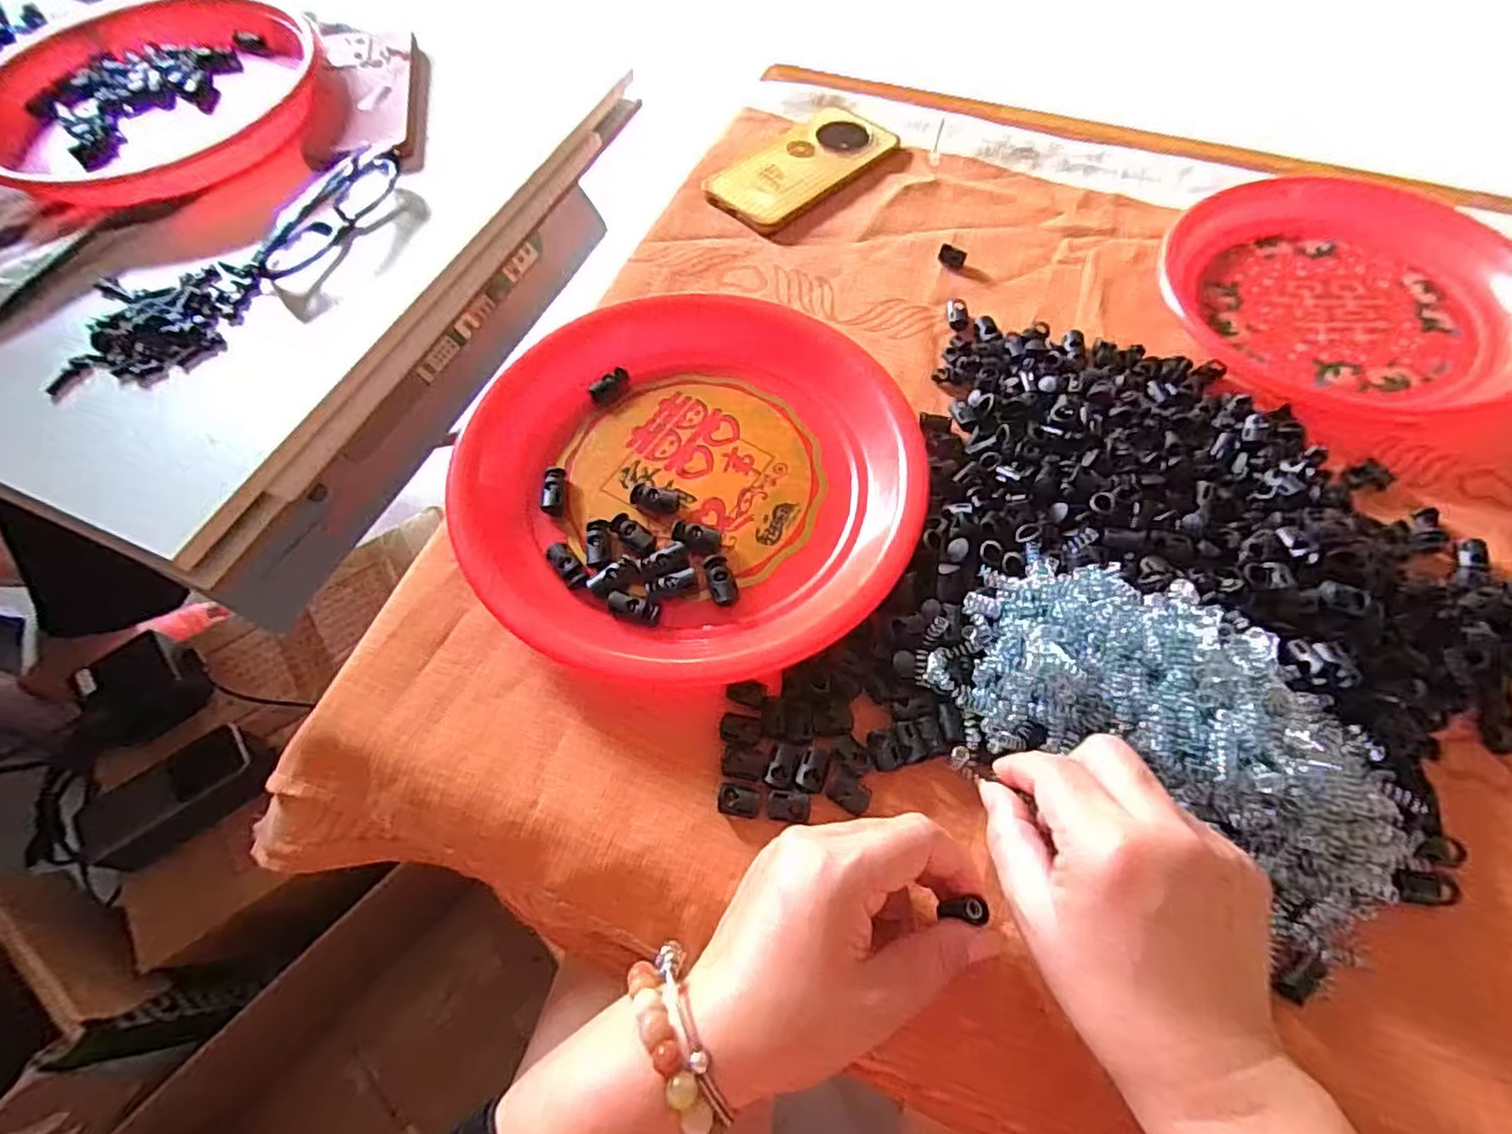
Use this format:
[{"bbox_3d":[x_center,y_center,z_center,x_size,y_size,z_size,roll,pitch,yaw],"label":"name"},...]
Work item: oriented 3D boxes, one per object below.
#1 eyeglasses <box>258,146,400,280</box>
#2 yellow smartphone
[{"bbox_3d":[-0.295,-0.247,0.467,0.032,0.023,0.131,21,65,10],"label":"eyeglasses"},{"bbox_3d":[0.038,-0.322,0.538,0.077,0.008,0.163,39,70,17],"label":"yellow smartphone"}]

